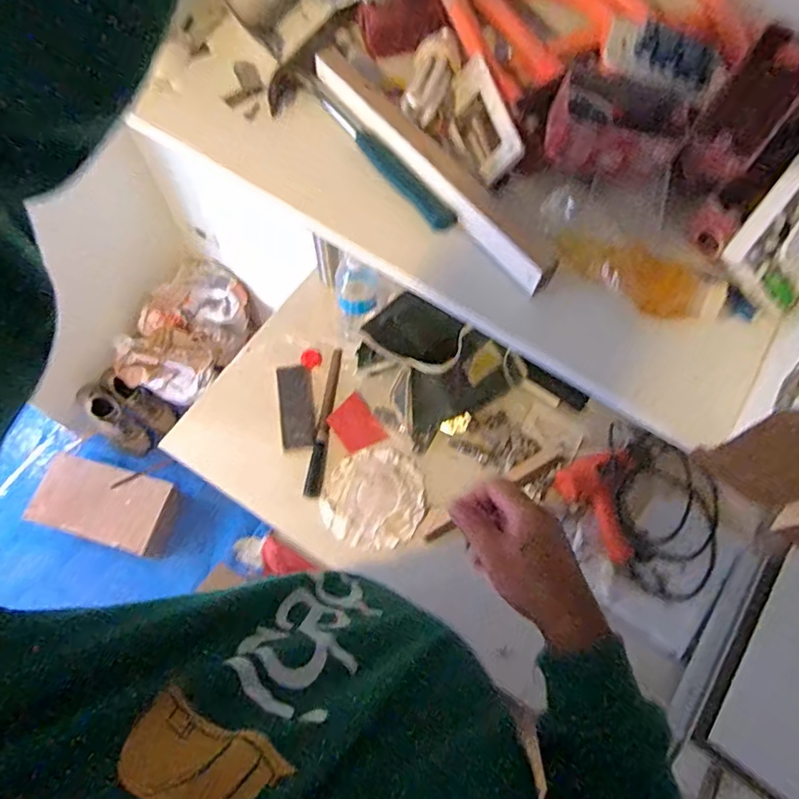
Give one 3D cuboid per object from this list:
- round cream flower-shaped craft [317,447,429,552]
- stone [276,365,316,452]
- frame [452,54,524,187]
[{"bbox_3d":[-0.044,0.181,1.042,0.181,0.012,0.192,1,68,-2],"label":"round cream flower-shaped craft"},{"bbox_3d":[-0.203,0.013,1.098,0.070,0.025,0.161,-6,68,-5],"label":"stone"},{"bbox_3d":[0.079,-0.261,0.522,0.013,0.050,0.120,2,60,-40],"label":"frame"}]

